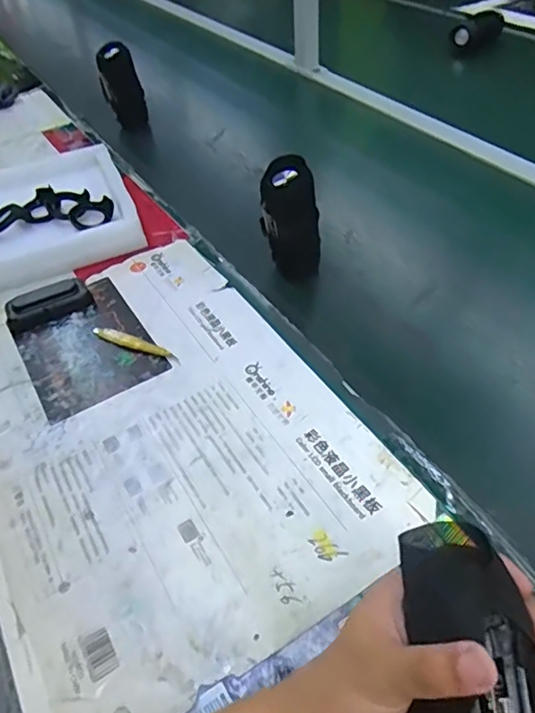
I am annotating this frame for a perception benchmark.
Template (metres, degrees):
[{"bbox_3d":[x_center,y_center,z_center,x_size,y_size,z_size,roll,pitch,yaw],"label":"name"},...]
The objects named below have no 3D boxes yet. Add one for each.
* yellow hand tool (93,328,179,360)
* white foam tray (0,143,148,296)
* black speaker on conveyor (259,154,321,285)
[{"bbox_3d":[-0.163,-0.016,0.671,0.119,0.014,0.018,21,50,24],"label":"yellow hand tool"},{"bbox_3d":[-0.398,-0.223,0.849,0.345,0.048,0.318,-18,46,-13],"label":"white foam tray"},{"bbox_3d":[0.028,-0.172,0.713,0.065,0.150,0.053,-24,48,-18],"label":"black speaker on conveyor"}]

